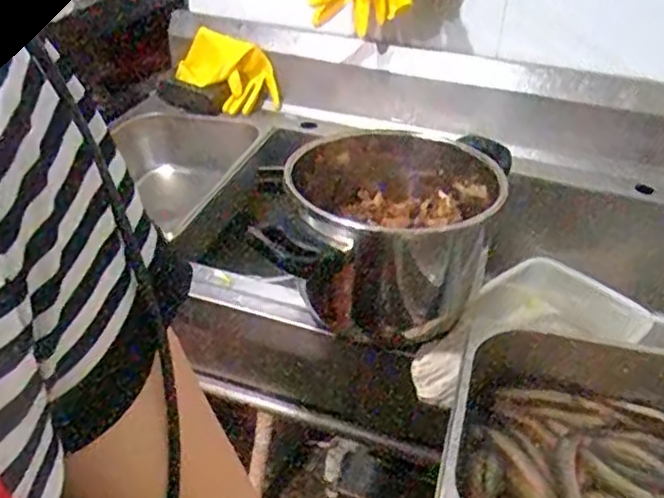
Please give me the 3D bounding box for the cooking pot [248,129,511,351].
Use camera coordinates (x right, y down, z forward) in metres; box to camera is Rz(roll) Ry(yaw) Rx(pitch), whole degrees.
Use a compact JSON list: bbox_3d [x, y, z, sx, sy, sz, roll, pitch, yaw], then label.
[{"bbox_3d":[0.068,-0.028,0.827,0.226,0.165,0.272,13,36,15],"label":"cooking pot"}]

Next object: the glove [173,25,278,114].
[{"bbox_3d":[-0.198,-0.333,1.316,0.182,0.122,0.075,22,40,25],"label":"glove"}]

